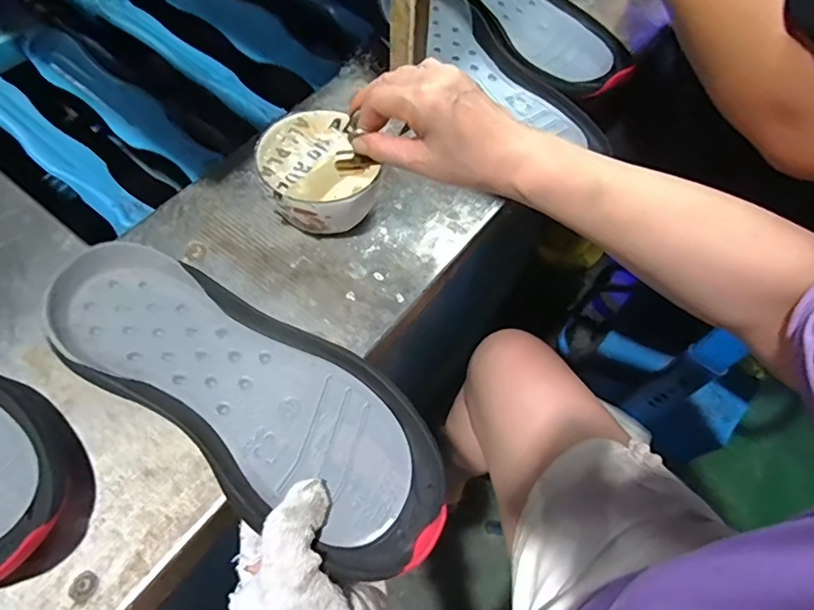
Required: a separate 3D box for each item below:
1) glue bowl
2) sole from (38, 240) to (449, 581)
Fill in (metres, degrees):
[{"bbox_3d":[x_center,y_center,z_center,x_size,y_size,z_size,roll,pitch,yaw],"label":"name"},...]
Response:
[{"bbox_3d":[-0.081,-0.107,0.468,0.088,0.060,0.109,-24,66,-16],"label":"glue bowl"},{"bbox_3d":[-0.113,0.050,0.356,0.315,0.027,0.109,30,63,17],"label":"sole"}]

